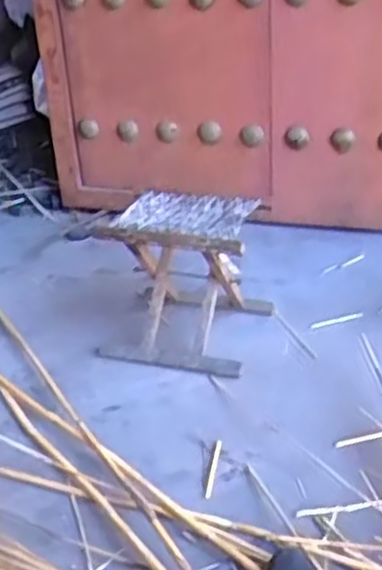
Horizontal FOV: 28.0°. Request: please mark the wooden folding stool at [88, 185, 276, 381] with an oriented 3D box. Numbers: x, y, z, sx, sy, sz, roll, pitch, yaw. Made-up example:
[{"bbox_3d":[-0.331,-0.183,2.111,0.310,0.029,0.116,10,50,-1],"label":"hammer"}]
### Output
[{"bbox_3d":[-0.011,-0.018,1.607,0.302,0.283,0.269,7,31,20],"label":"wooden folding stool"}]

